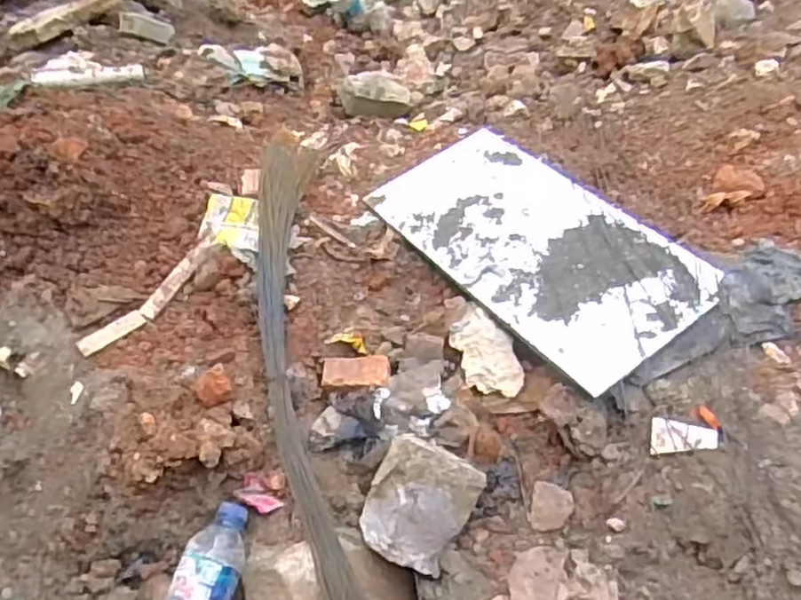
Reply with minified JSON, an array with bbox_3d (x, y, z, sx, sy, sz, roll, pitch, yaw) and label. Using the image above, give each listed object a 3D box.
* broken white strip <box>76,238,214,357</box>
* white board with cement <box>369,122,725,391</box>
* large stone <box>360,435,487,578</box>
[{"bbox_3d":[-0.326,-0.006,0.931,0.039,0.013,0.222,29,62,24],"label":"broken white strip"},{"bbox_3d":[0.176,-0.088,0.967,0.247,0.011,0.490,-30,46,-16],"label":"white board with cement"},{"bbox_3d":[0.017,0.214,0.770,0.113,0.124,0.093,28,48,23],"label":"large stone"}]

